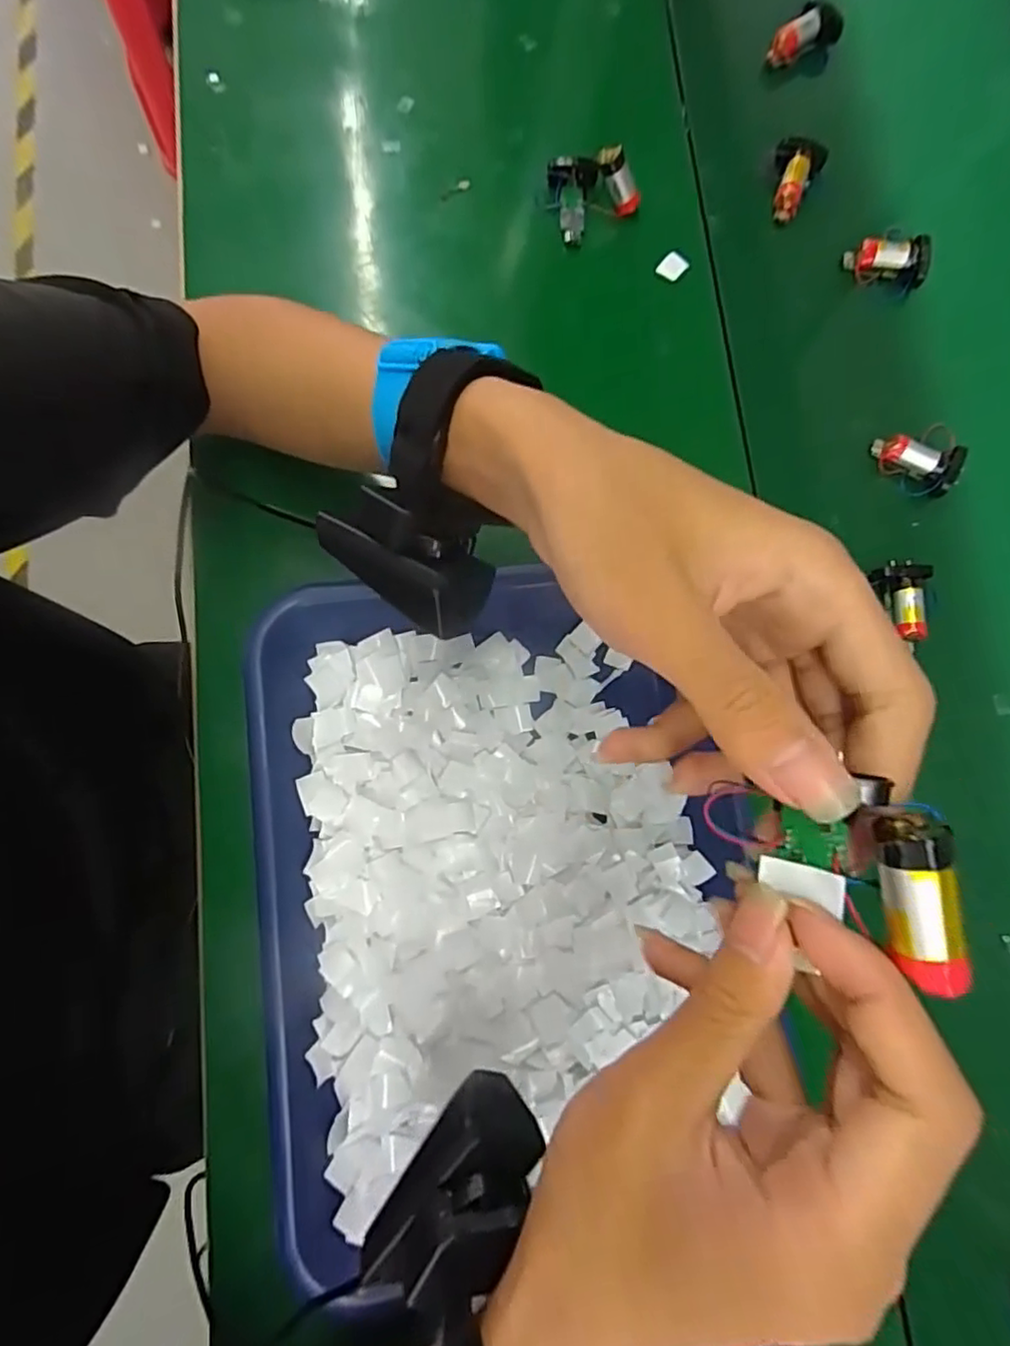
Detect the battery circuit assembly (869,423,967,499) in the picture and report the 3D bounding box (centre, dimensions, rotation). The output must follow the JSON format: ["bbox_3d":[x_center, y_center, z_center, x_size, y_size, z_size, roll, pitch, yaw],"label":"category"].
[{"bbox_3d":[0.258,-0.134,0.406,0.050,0.028,0.030,25,81,2],"label":"battery circuit assembly"}]

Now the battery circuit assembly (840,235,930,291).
[{"bbox_3d":[0.256,-0.275,0.435,0.051,0.021,0.024,5,78,0],"label":"battery circuit assembly"}]

